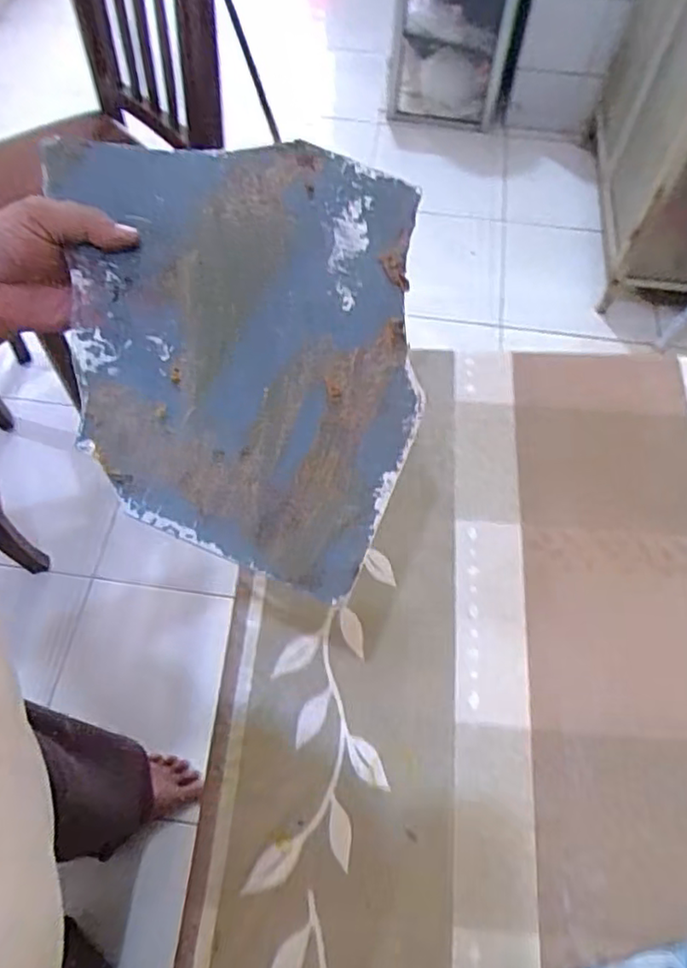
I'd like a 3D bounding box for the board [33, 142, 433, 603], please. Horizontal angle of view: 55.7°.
[{"bbox_3d":[-0.055,-0.083,0.396,0.208,0.011,0.293,-5,73,-10],"label":"board"}]

